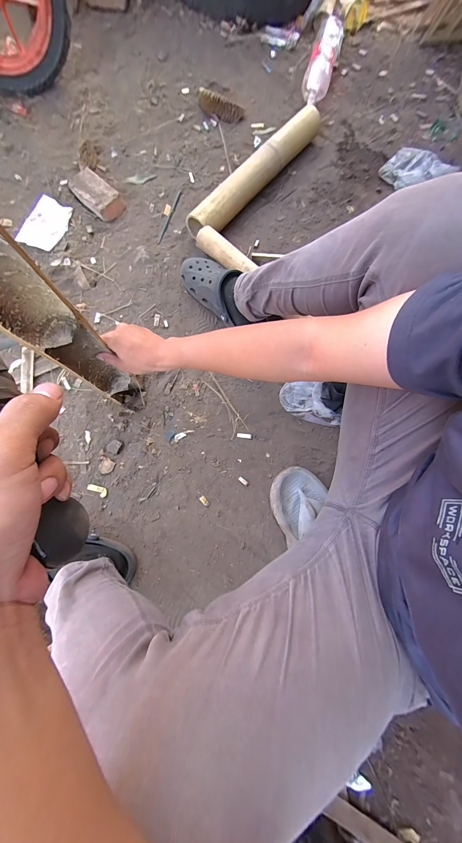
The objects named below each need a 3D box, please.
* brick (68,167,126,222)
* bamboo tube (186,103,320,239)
[{"bbox_3d":[-0.390,-0.656,0.786,0.169,0.039,0.081,43,80,5],"label":"brick"},{"bbox_3d":[0.081,-0.709,0.779,0.072,0.076,0.526,40,80,9],"label":"bamboo tube"}]

